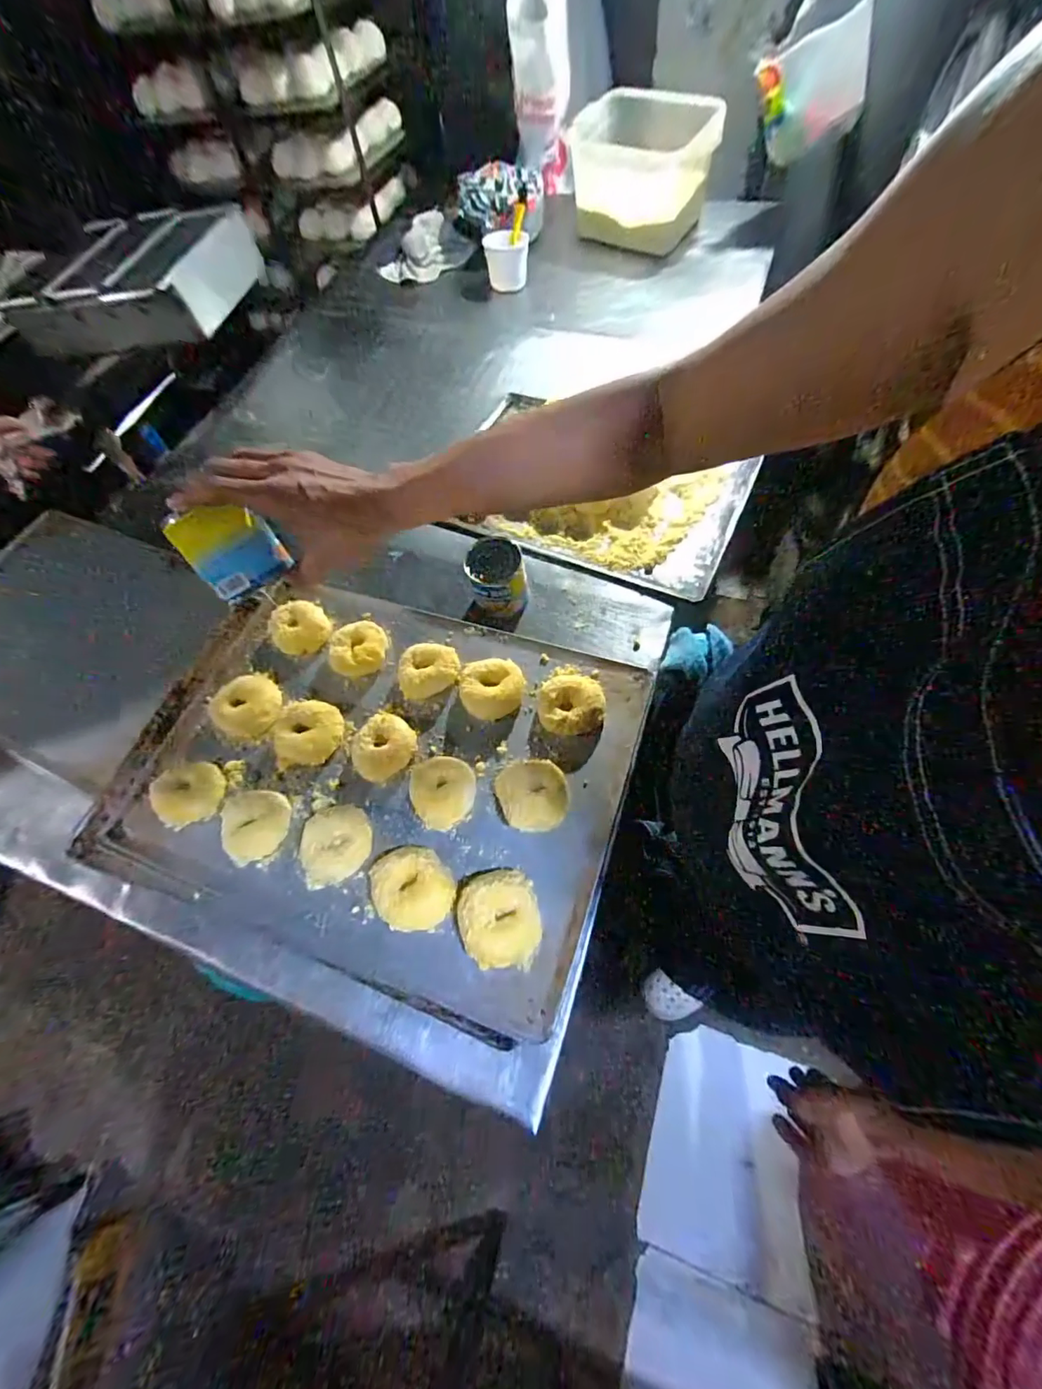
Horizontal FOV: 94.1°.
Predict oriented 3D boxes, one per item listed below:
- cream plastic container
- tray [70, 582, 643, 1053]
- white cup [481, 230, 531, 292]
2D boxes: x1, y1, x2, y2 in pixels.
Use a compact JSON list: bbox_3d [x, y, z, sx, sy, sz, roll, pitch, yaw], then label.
[{"bbox_3d":[0.254,-1.089,1.031,0.286,0.203,0.191,9,66,9],"label":"cream plastic container"},{"bbox_3d":[-0.149,0.054,0.477,0.485,0.064,0.365,16,67,12],"label":"tray"},{"bbox_3d":[-0.030,-0.930,1.040,0.097,0.081,0.095,-10,64,0],"label":"white cup"}]

